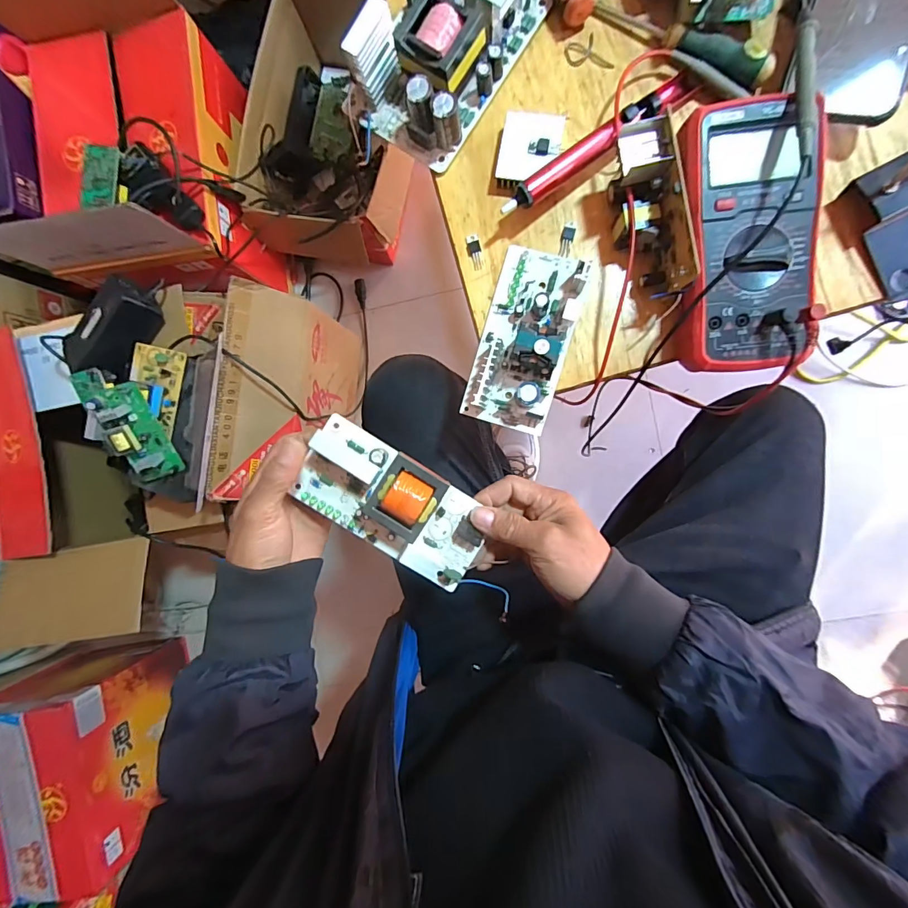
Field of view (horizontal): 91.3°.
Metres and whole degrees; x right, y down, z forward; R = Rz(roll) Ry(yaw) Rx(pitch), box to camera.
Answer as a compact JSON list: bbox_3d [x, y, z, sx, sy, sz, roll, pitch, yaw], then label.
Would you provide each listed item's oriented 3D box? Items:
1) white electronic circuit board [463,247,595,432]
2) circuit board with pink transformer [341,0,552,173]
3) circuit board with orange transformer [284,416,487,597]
[{"bbox_3d":[0.058,-0.095,0.356,0.070,0.044,0.146,17,93,6],"label":"white electronic circuit board"},{"bbox_3d":[-0.010,-0.335,0.354,0.107,0.053,0.159,34,95,5],"label":"circuit board with pink transformer"},{"bbox_3d":[-0.049,0.041,0.361,0.157,0.047,0.080,33,94,5],"label":"circuit board with orange transformer"}]

